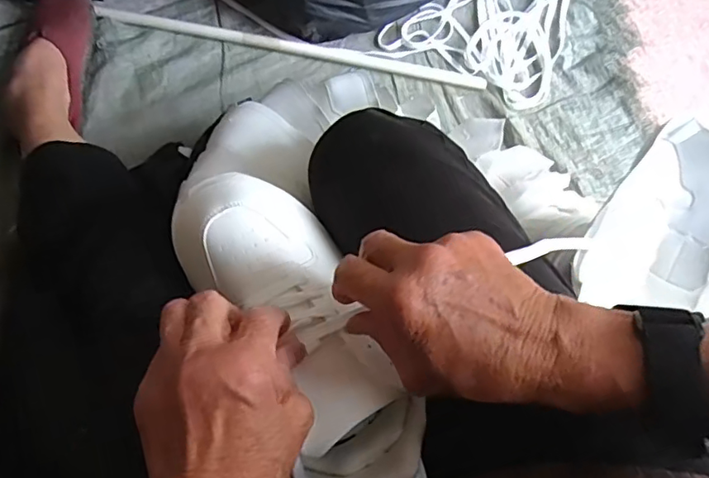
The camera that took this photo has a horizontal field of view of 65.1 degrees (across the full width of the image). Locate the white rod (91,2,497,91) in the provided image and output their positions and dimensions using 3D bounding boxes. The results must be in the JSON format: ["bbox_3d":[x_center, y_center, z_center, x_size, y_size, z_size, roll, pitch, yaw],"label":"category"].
[{"bbox_3d":[-0.094,-0.288,0.831,0.583,0.020,0.021,12,80,-2],"label":"white rod"}]

